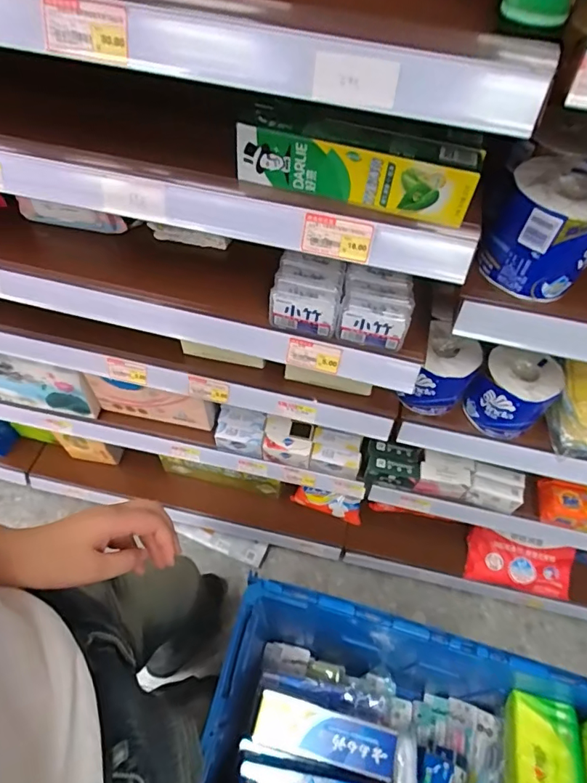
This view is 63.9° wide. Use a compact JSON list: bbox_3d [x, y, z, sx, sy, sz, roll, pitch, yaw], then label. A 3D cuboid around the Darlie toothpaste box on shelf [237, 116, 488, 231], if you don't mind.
[{"bbox_3d":[0.061,-0.224,0.468,0.229,0.057,0.049,14,57,5],"label":"Darlie toothpaste box on shelf"}]

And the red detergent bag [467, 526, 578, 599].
[{"bbox_3d":[0.567,0.430,1.184,0.232,0.081,0.113,14,57,6],"label":"red detergent bag"}]

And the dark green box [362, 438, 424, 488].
[{"bbox_3d":[0.200,0.151,0.959,0.113,0.072,0.072,10,57,3],"label":"dark green box"}]

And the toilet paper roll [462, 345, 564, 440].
[{"bbox_3d":[0.330,0.002,0.715,0.103,0.101,0.096,2,57,-2],"label":"toilet paper roll"}]

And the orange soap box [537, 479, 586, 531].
[{"bbox_3d":[0.544,0.219,0.916,0.117,0.058,0.073,12,57,5],"label":"orange soap box"}]

